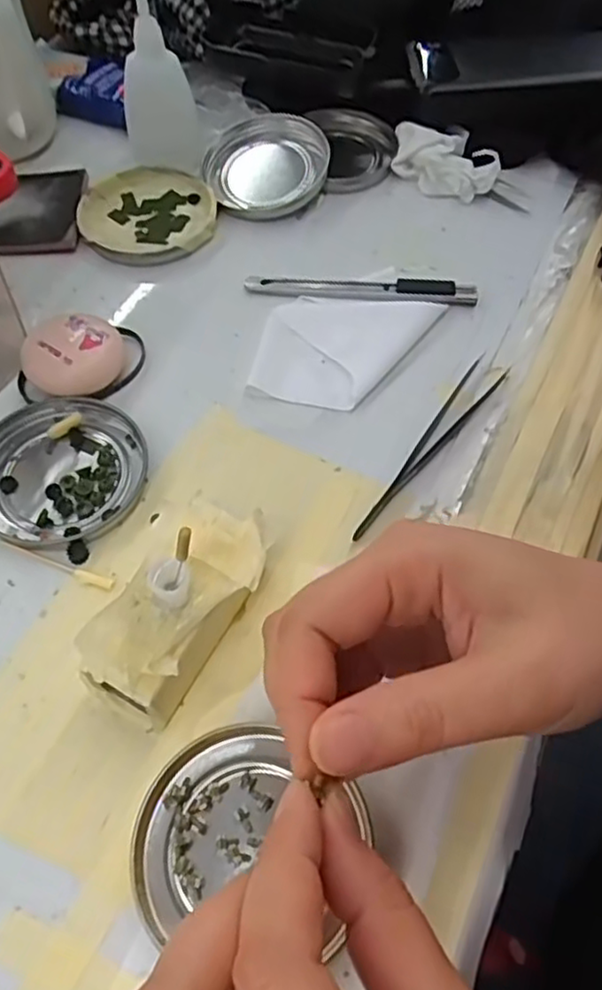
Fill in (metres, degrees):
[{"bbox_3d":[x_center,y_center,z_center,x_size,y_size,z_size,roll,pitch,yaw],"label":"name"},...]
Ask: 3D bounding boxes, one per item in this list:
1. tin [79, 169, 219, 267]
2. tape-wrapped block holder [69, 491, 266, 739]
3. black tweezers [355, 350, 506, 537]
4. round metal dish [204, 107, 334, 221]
[{"bbox_3d":[-0.093,-0.168,0.419,0.082,0.013,0.079,0,57,0],"label":"tin"},{"bbox_3d":[-0.045,0.044,0.266,0.043,0.046,0.083,21,60,13],"label":"tape-wrapped block holder"},{"bbox_3d":[0.061,-0.024,0.330,0.016,0.004,0.125,32,63,19],"label":"black tweezers"},{"bbox_3d":[-0.023,-0.207,0.432,0.074,0.021,0.082,15,59,9],"label":"round metal dish"}]

